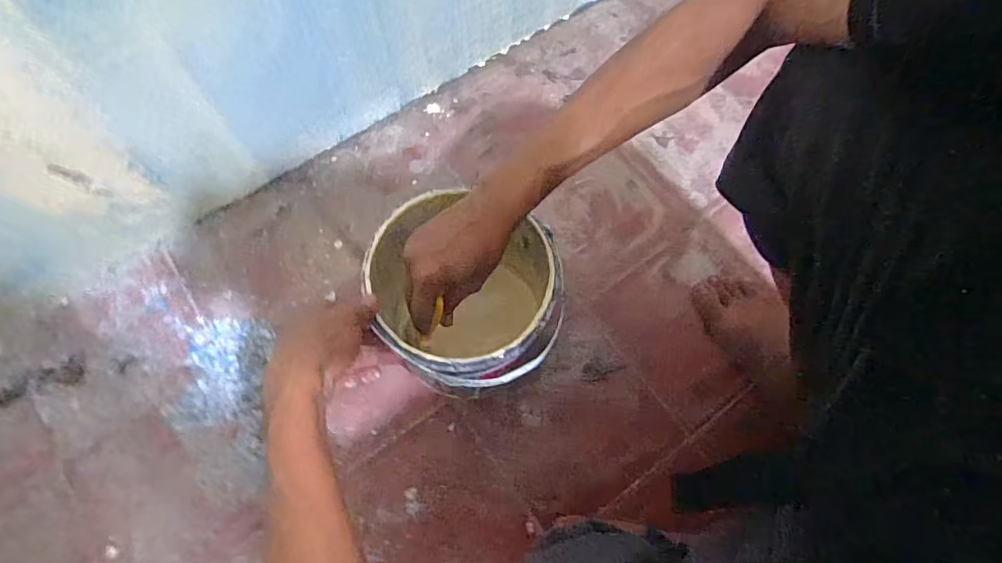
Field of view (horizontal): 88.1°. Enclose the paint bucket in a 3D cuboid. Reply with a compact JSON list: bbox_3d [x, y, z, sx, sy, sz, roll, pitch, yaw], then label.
[{"bbox_3d":[-0.046,0.030,0.552,0.186,0.182,0.182,0,69,-1],"label":"paint bucket"}]

